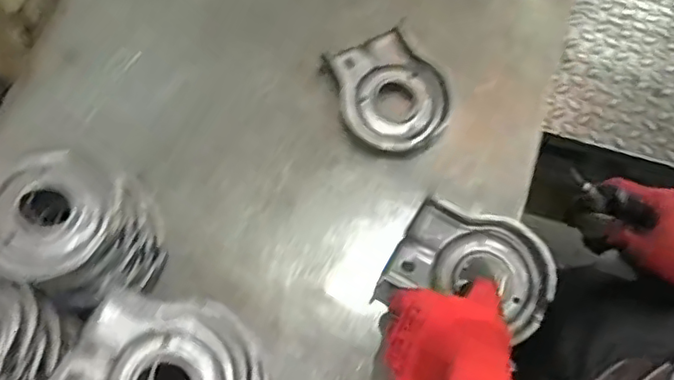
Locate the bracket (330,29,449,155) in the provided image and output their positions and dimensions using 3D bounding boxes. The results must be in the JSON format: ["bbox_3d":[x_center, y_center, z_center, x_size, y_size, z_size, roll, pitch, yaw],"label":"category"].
[{"bbox_3d":[0.052,-0.093,0.567,0.095,0.021,0.118,-21,73,-6],"label":"bracket"}]

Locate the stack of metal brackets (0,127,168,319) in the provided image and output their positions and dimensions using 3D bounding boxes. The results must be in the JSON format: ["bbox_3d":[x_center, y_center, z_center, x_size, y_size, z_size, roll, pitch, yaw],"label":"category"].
[{"bbox_3d":[-0.216,0.028,0.474,0.136,0.122,0.118,17,73,5],"label":"stack of metal brackets"}]

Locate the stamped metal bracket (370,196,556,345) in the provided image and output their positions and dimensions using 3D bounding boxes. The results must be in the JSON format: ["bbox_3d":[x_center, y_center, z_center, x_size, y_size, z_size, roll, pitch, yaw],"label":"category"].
[{"bbox_3d":[0.108,0.064,0.480,0.123,0.028,0.084,25,85,17],"label":"stamped metal bracket"}]

